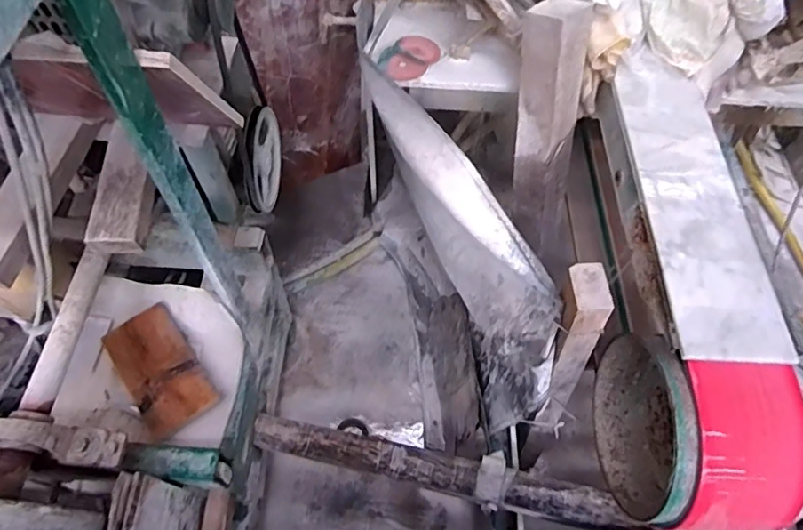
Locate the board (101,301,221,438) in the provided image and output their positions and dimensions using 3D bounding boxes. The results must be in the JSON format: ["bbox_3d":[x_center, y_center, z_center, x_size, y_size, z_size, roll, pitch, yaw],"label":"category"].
[{"bbox_3d":[-0.455,0.190,0.983,0.125,0.034,0.239,-33,66,-19],"label":"board"}]

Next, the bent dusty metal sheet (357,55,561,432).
[{"bbox_3d":[0.128,-0.007,1.097,0.128,0.491,0.652,-23,63,-14],"label":"bent dusty metal sheet"}]

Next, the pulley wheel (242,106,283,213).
[{"bbox_3d":[-0.282,-0.228,1.069,0.027,0.228,0.215,3,60,0],"label":"pulley wheel"}]

